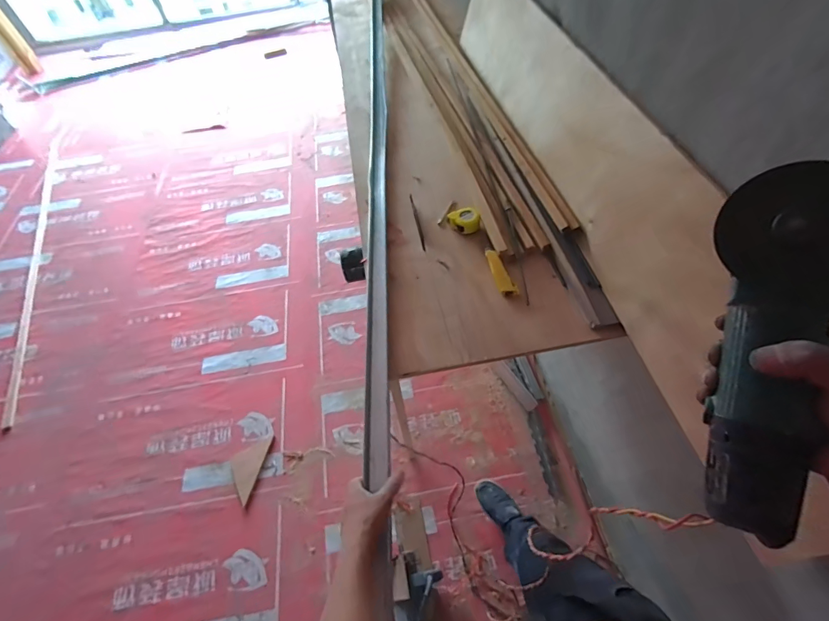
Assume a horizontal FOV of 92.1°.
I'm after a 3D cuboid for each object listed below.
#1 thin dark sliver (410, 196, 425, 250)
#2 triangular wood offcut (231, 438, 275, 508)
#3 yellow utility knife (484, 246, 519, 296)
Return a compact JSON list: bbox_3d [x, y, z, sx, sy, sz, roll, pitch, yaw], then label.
[{"bbox_3d":[0.008,-0.248,1.102,0.013,0.008,0.220,-10,54,-3],"label":"thin dark sliver"},{"bbox_3d":[-0.675,0.625,1.609,0.122,0.018,0.256,8,55,11],"label":"triangular wood offcut"},{"bbox_3d":[0.202,-0.100,0.967,0.038,0.018,0.162,-15,55,-6],"label":"yellow utility knife"}]

